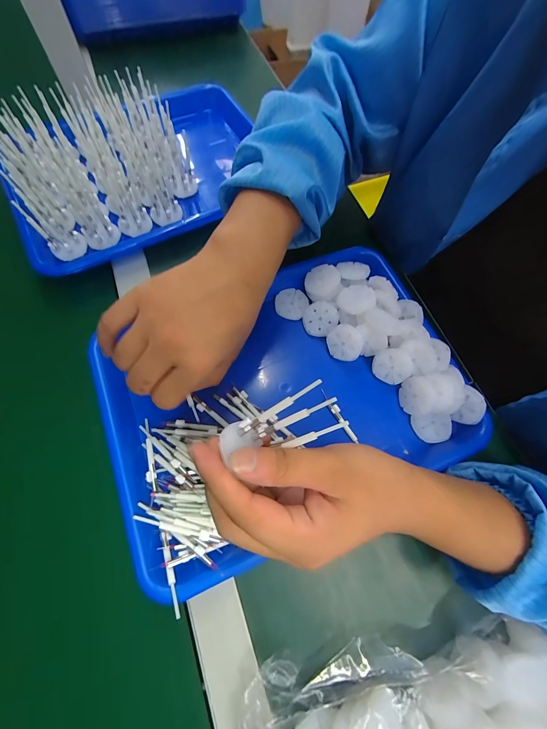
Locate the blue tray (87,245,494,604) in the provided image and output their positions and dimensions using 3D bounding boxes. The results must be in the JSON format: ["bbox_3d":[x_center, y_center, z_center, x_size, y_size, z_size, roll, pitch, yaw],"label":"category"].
[{"bbox_3d":[0.010,0.020,0.283,0.331,0.041,0.244,-20,71,-11],"label":"blue tray"}]

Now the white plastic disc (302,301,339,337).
[{"bbox_3d":[0.051,-0.051,0.318,0.034,0.004,0.039,43,96,7],"label":"white plastic disc"}]

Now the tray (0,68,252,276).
[{"bbox_3d":[-0.170,-0.264,0.372,0.317,0.086,0.235,-28,72,-13],"label":"tray"}]

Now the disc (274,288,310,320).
[{"bbox_3d":[0.020,-0.069,0.330,0.035,0.007,0.037,1,68,-3],"label":"disc"}]

